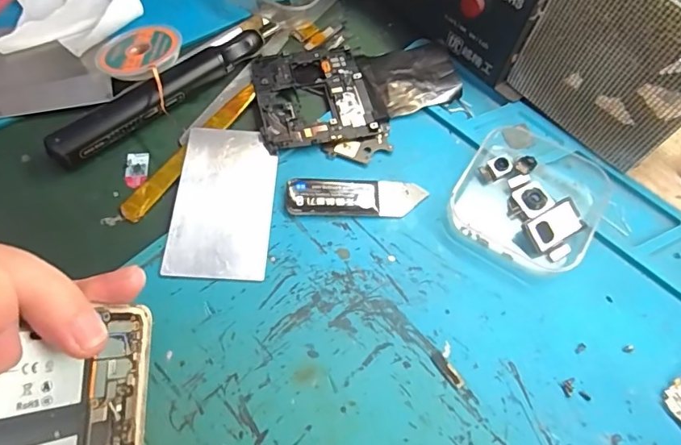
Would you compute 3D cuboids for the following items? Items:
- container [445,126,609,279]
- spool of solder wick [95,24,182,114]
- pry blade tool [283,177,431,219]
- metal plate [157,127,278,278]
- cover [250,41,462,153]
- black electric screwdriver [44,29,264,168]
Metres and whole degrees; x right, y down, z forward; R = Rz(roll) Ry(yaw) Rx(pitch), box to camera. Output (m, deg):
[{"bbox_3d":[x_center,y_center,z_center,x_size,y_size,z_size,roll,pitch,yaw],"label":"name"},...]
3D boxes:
[{"bbox_3d":[0.092,-0.013,0.234,0.064,0.013,0.078,30,67,12],"label":"container"},{"bbox_3d":[-0.103,-0.088,0.262,0.051,0.014,0.042,22,61,22],"label":"spool of solder wick"},{"bbox_3d":[0.008,-0.012,0.234,0.066,0.006,0.020,0,64,-2],"label":"pry blade tool"},{"bbox_3d":[-0.055,-0.011,0.231,0.046,0.004,0.079,2,64,-1],"label":"metal plate"},{"bbox_3d":[0.009,-0.075,0.264,0.110,0.005,0.065,-12,65,-8],"label":"cover"},{"bbox_3d":[-0.091,-0.069,0.251,0.123,0.016,0.016,-40,71,-19],"label":"black electric screwdriver"}]

